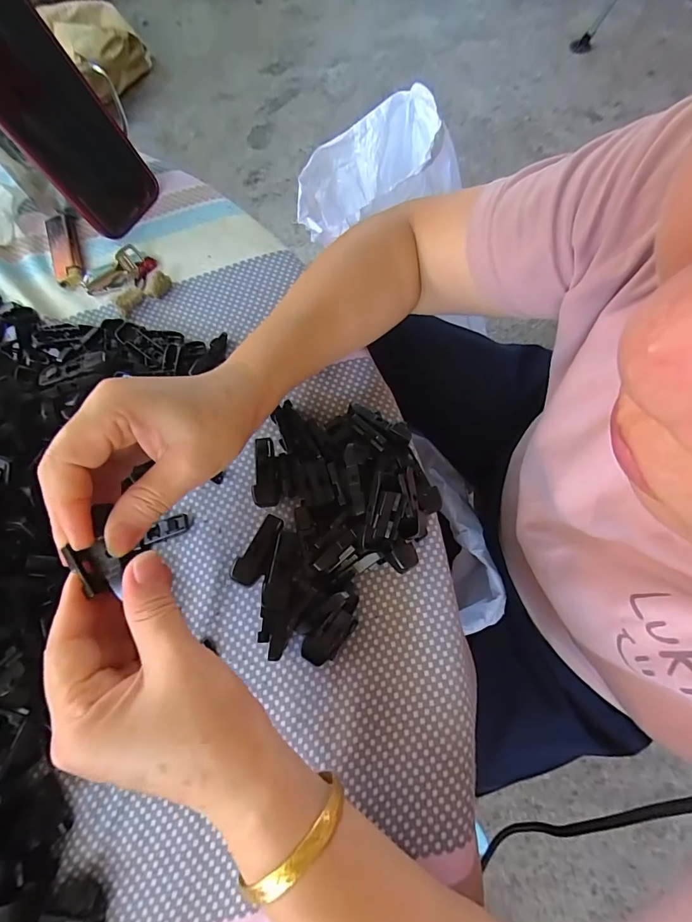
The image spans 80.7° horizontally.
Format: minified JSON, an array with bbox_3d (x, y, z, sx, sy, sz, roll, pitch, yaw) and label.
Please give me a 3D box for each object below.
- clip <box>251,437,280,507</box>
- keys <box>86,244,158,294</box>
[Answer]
[{"bbox_3d":[-0.056,0.008,0.287,0.016,0.015,0.050,-6,73,2],"label":"clip"},{"bbox_3d":[-0.194,-0.161,0.352,0.028,0.017,0.059,43,80,14],"label":"keys"}]

